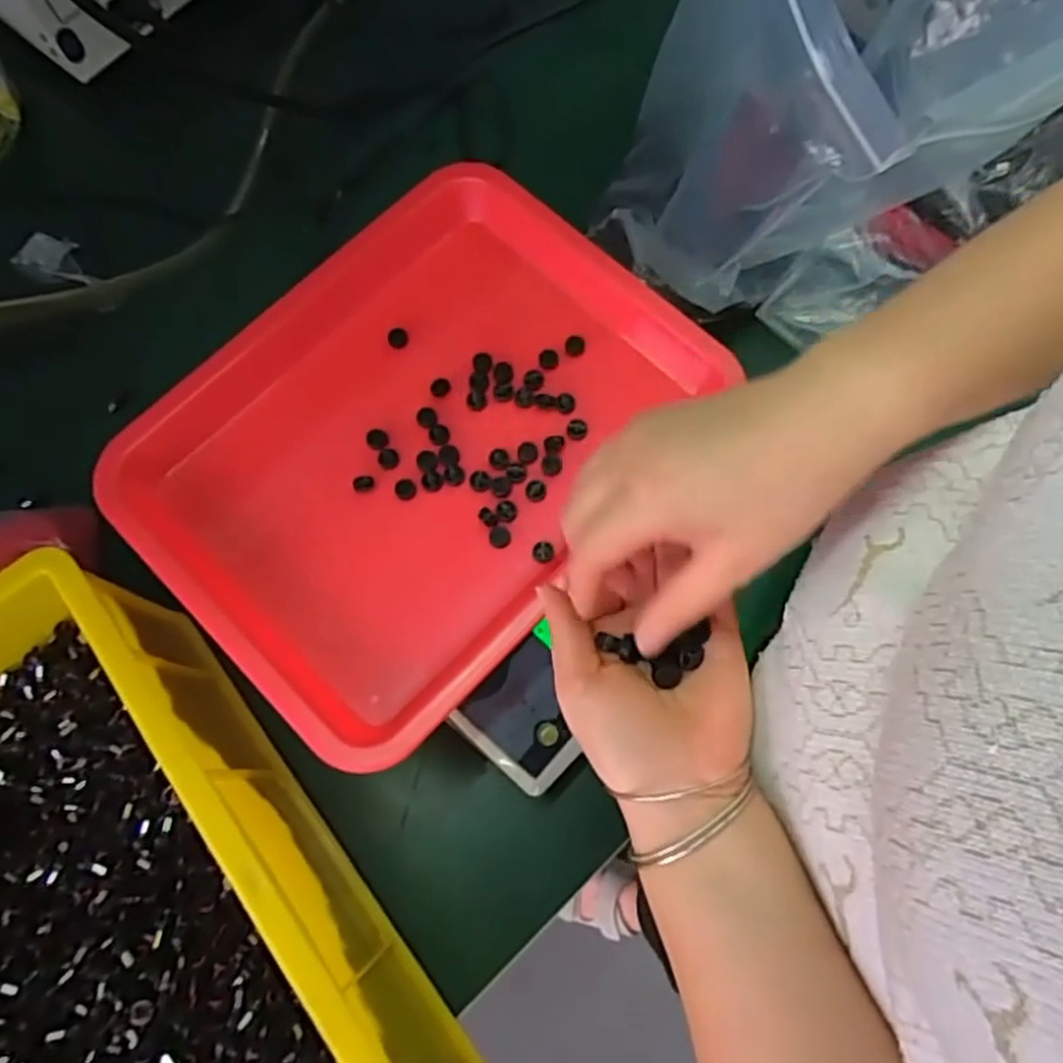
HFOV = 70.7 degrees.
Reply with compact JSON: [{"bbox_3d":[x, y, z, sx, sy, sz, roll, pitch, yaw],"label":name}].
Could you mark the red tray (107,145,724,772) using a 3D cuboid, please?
[{"bbox_3d":[-0.070,-0.058,0.469,0.267,0.039,0.334,41,78,14],"label":"red tray"}]

